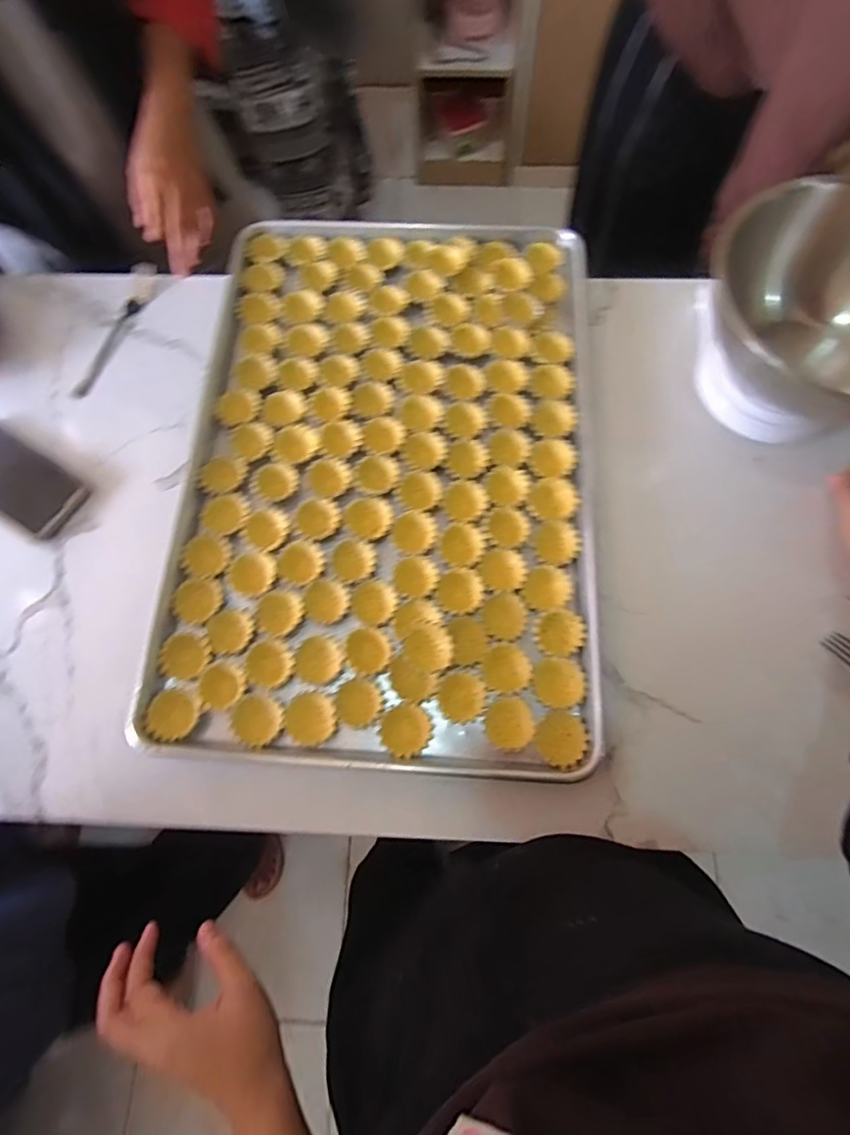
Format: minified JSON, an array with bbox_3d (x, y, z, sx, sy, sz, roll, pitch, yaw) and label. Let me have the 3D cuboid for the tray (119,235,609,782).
[{"bbox_3d":[-0.046,-0.116,0.530,0.422,0.026,0.593,2,73,1],"label":"tray"}]

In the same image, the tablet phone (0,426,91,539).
[{"bbox_3d":[-0.429,-0.095,0.542,0.159,0.015,0.069,33,76,10],"label":"tablet phone"}]

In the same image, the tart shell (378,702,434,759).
[{"bbox_3d":[-0.016,0.139,0.449,0.044,0.009,0.042,0,73,1],"label":"tart shell"}]

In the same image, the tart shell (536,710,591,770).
[{"bbox_3d":[0.118,0.147,0.449,0.040,0.017,0.046,24,75,8],"label":"tart shell"}]

